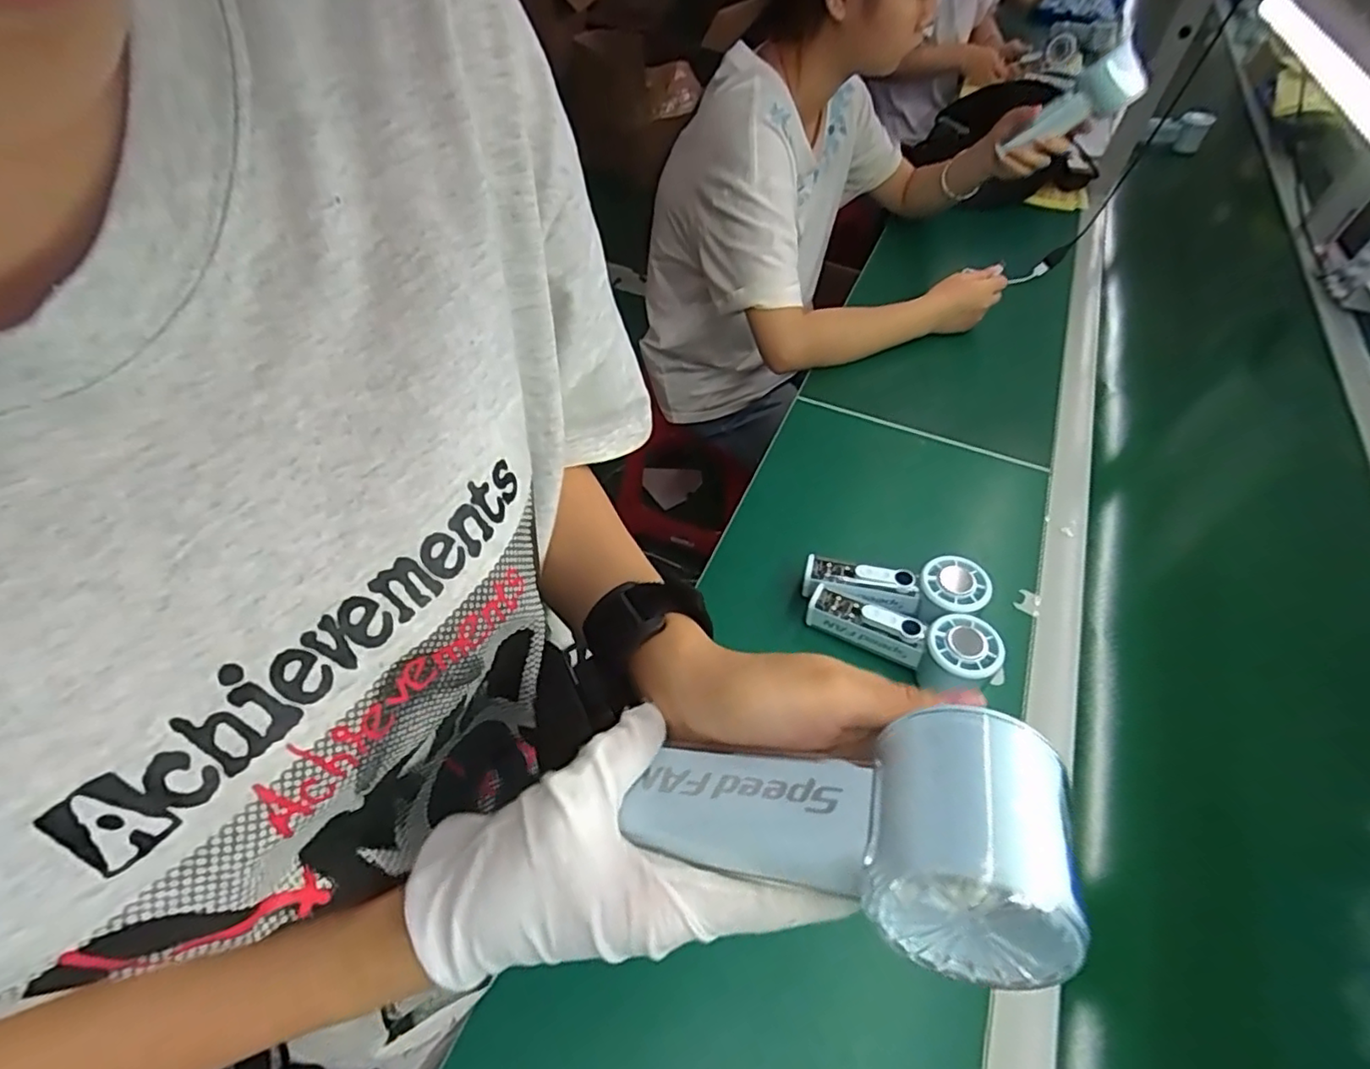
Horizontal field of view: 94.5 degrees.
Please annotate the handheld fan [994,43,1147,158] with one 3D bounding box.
[{"bbox_3d":[0.466,-0.504,0.746,0.130,0.059,0.047,-23,38,32],"label":"handheld fan"}]

